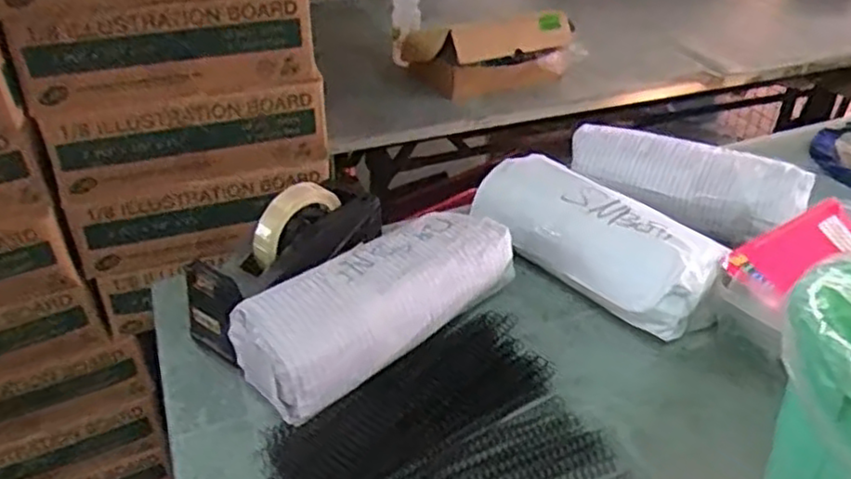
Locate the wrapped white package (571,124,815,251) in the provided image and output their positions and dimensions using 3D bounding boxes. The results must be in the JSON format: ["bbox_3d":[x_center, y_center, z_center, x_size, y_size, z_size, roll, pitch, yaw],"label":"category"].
[{"bbox_3d":[0.282,-0.065,0.803,0.256,0.072,0.080,19,40,28],"label":"wrapped white package"}]

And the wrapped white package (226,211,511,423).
[{"bbox_3d":[-0.041,0.055,0.663,0.258,0.068,0.107,-28,42,-32],"label":"wrapped white package"}]

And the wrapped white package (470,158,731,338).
[{"bbox_3d":[0.160,0.004,0.741,0.104,0.091,0.283,-25,41,-30],"label":"wrapped white package"}]

